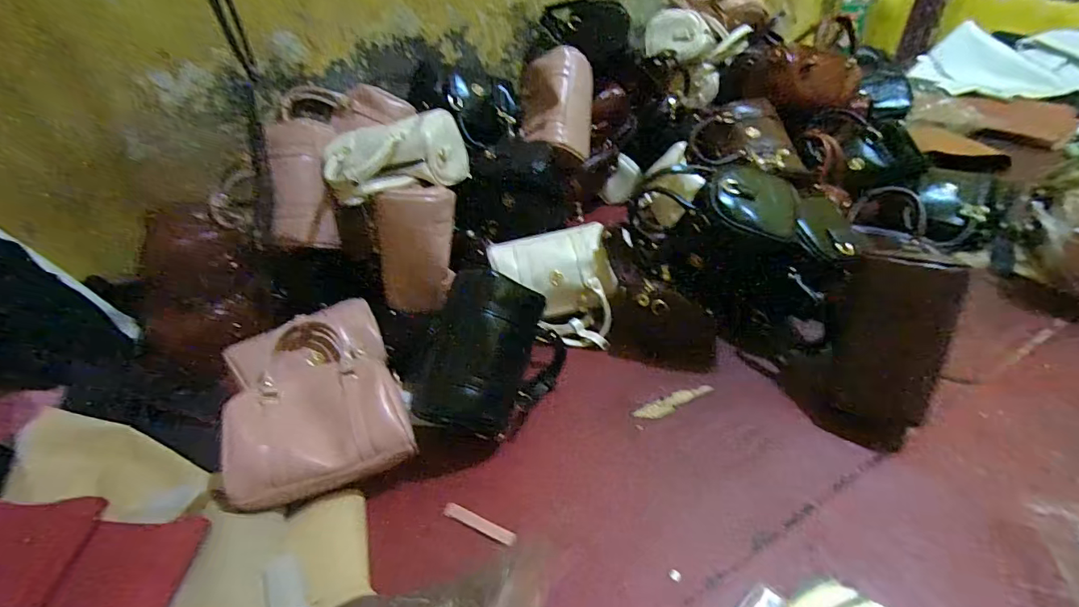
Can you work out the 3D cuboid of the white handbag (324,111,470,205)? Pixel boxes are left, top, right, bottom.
[{"bbox_3d":[-0.234,-0.231,0.816,0.230,0.102,0.182,-11,38,-8],"label":"white handbag"}]

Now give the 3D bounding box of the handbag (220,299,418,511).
[{"bbox_3d":[-0.317,0.114,0.693,0.217,0.107,0.296,-17,40,-16],"label":"handbag"}]

